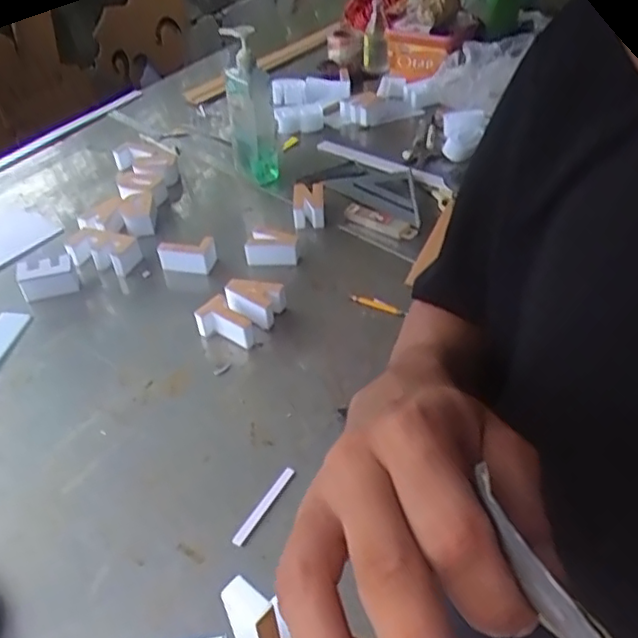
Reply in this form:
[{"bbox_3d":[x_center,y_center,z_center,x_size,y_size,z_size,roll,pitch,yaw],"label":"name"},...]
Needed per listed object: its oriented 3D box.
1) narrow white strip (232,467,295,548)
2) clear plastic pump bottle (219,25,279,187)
[{"bbox_3d":[-0.063,0.212,0.710,0.012,0.005,0.109,22,48,23],"label":"narrow white strip"},{"bbox_3d":[-0.125,-0.381,1.139,0.080,0.296,0.099,-12,44,-10],"label":"clear plastic pump bottle"}]

